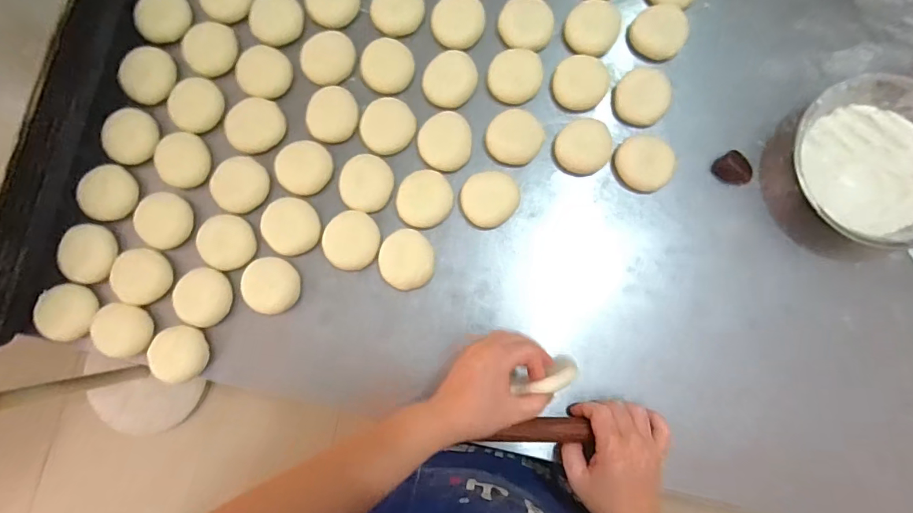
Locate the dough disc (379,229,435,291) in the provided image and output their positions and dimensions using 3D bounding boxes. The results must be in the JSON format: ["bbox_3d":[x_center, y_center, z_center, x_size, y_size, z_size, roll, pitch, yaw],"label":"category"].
[{"bbox_3d":[-0.058,0.004,0.529,0.062,0.025,0.068,0,83,2],"label":"dough disc"}]

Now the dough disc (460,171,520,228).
[{"bbox_3d":[0.039,-0.070,0.533,0.069,0.021,0.062,-43,84,-3],"label":"dough disc"}]

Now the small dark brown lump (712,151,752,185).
[{"bbox_3d":[0.326,-0.102,0.531,0.032,0.017,0.041,-29,83,-2],"label":"small dark brown lump"}]

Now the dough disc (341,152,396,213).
[{"bbox_3d":[-0.107,-0.087,0.528,0.057,0.022,0.064,22,83,3],"label":"dough disc"}]

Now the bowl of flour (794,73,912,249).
[{"bbox_3d":[0.470,-0.102,0.508,0.184,0.050,0.185,0,83,2],"label":"bowl of flour"}]

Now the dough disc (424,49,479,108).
[{"bbox_3d":[-0.007,-0.217,0.545,0.068,0.017,0.068,0,83,2],"label":"dough disc"}]

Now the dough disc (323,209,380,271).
[{"bbox_3d":[-0.124,-0.020,0.530,0.061,0.020,0.068,4,84,2],"label":"dough disc"}]

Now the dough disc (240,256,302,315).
[{"bbox_3d":[-0.216,0.034,0.527,0.062,0.019,0.062,0,83,2],"label":"dough disc"}]

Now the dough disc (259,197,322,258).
[{"bbox_3d":[-0.196,-0.035,0.533,0.063,0.015,0.066,0,83,2],"label":"dough disc"}]

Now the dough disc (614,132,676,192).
[{"bbox_3d":[0.222,-0.111,0.530,0.062,0.030,0.067,0,83,2],"label":"dough disc"}]

